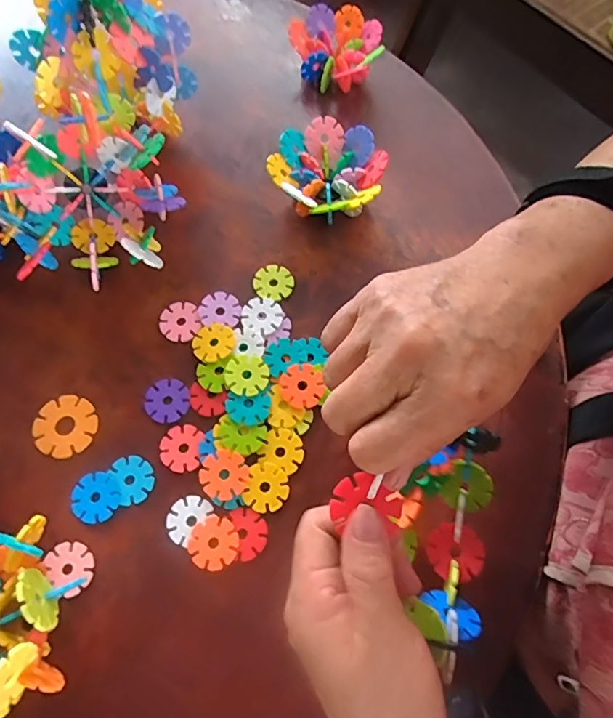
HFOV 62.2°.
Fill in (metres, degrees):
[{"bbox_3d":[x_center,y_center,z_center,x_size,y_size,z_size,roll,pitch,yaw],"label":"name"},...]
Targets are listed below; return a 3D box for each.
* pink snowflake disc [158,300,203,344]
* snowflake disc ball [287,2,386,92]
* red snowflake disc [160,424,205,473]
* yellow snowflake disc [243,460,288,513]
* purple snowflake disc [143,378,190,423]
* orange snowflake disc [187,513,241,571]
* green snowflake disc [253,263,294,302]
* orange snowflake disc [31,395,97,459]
[{"bbox_3d":[-0.095,-0.029,0.385,0.033,0.004,0.032,0,68,0],"label":"pink snowflake disc"},{"bbox_3d":[0.027,-0.288,0.475,0.083,0.044,0.066,12,68,4],"label":"snowflake disc ball"},{"bbox_3d":[-0.086,0.061,0.350,0.028,0.004,0.032,2,68,0],"label":"red snowflake disc"},{"bbox_3d":[-0.026,0.085,0.338,0.028,0.004,0.032,10,68,3],"label":"yellow snowflake disc"},{"bbox_3d":[-0.099,0.029,0.363,0.032,0.004,0.031,0,68,0],"label":"purple snowflake disc"},{"bbox_3d":[-0.059,0.118,0.326,0.031,0.004,0.031,0,68,0],"label":"orange snowflake disc"},{"bbox_3d":[-0.027,-0.061,0.403,0.030,0.004,0.031,0,68,0],"label":"green snowflake disc"},{"bbox_3d":[-0.169,0.047,0.356,0.042,0.004,0.042,0,68,0],"label":"orange snowflake disc"}]

